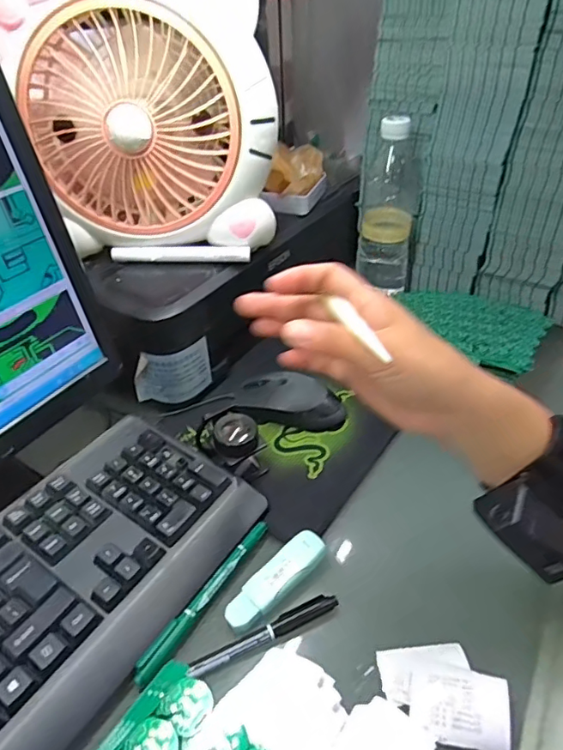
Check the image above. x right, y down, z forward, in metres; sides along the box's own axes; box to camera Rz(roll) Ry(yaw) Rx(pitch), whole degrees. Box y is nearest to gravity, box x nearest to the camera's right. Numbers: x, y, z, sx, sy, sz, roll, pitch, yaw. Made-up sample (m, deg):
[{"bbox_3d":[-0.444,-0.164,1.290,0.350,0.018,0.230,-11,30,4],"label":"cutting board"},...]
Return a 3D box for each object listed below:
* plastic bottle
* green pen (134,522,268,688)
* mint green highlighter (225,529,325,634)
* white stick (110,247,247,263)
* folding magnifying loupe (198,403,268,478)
[{"bbox_3d":[0.136,-0.206,0.655,0.071,0.210,0.075,7,39,11],"label":"plastic bottle"},{"bbox_3d":[-0.053,0.158,0.374,0.012,0.007,0.140,22,44,27],"label":"green pen"},{"bbox_3d":[-0.003,0.147,0.374,0.027,0.016,0.087,29,48,34],"label":"mint green highlighter"},{"bbox_3d":[-0.104,-0.124,0.531,0.143,0.012,0.010,0,38,3],"label":"white stick"},{"bbox_3d":[-0.044,0.063,0.461,0.042,0.059,0.055,-31,47,-32],"label":"folding magnifying loupe"}]

